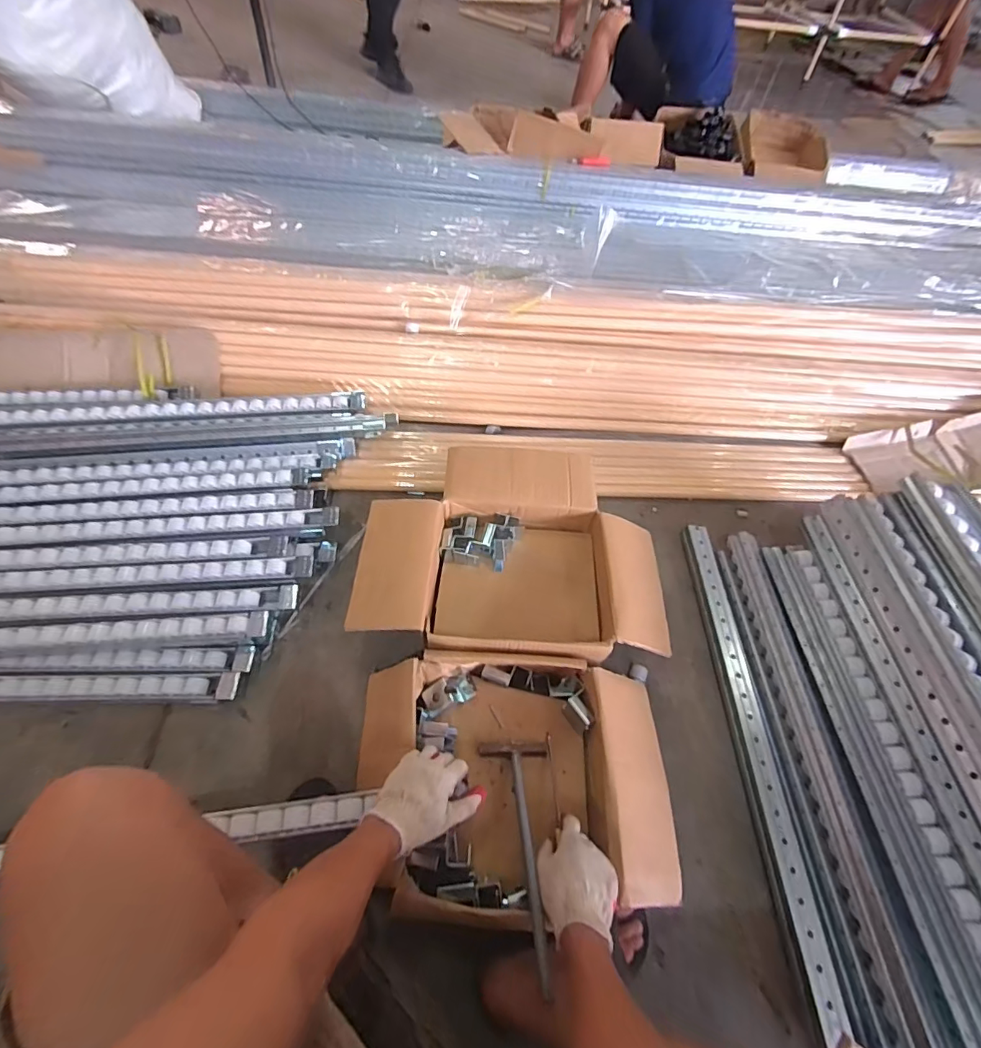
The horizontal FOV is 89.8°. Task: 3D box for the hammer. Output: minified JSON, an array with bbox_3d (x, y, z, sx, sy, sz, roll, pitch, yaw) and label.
[{"bbox_3d":[0.046,0.441,0.667,0.100,0.034,0.294,0,37,-5],"label":"hammer"}]

